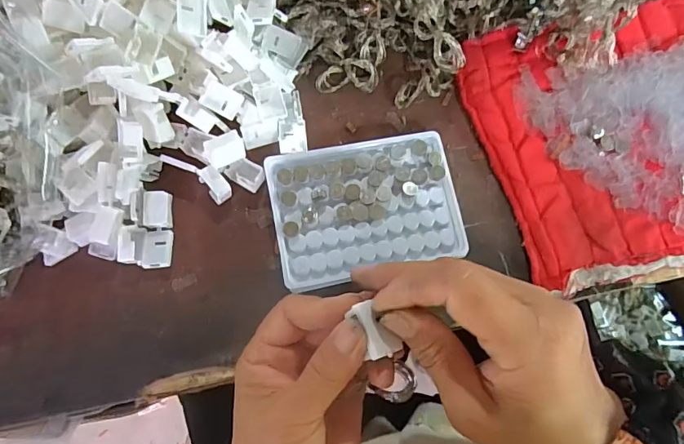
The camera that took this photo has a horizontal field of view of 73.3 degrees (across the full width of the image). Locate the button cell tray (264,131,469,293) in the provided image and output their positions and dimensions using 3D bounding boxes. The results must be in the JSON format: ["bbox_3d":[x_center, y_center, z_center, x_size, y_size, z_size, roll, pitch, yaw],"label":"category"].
[{"bbox_3d":[0.017,-0.011,0.329,0.128,0.017,0.096,-11,82,-5],"label":"button cell tray"}]

